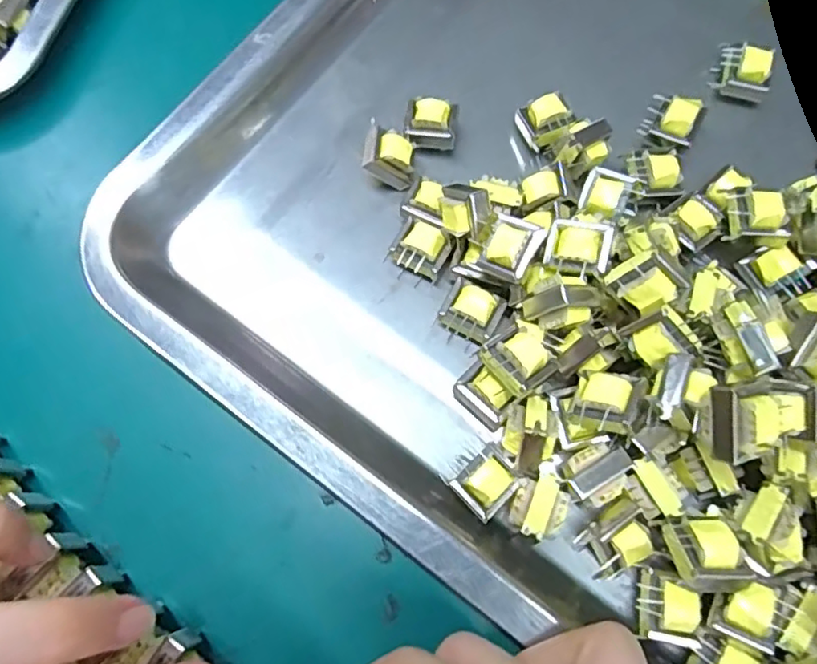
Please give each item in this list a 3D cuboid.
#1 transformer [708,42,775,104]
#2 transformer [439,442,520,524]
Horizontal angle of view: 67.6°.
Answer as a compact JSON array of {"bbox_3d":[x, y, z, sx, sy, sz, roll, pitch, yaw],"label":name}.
[{"bbox_3d":[0.130,-0.100,0.238,0.021,0.017,0.014,15,75,6],"label":"transformer"},{"bbox_3d":[0.023,0.047,0.196,0.019,0.014,0.019,-43,77,-10],"label":"transformer"}]

